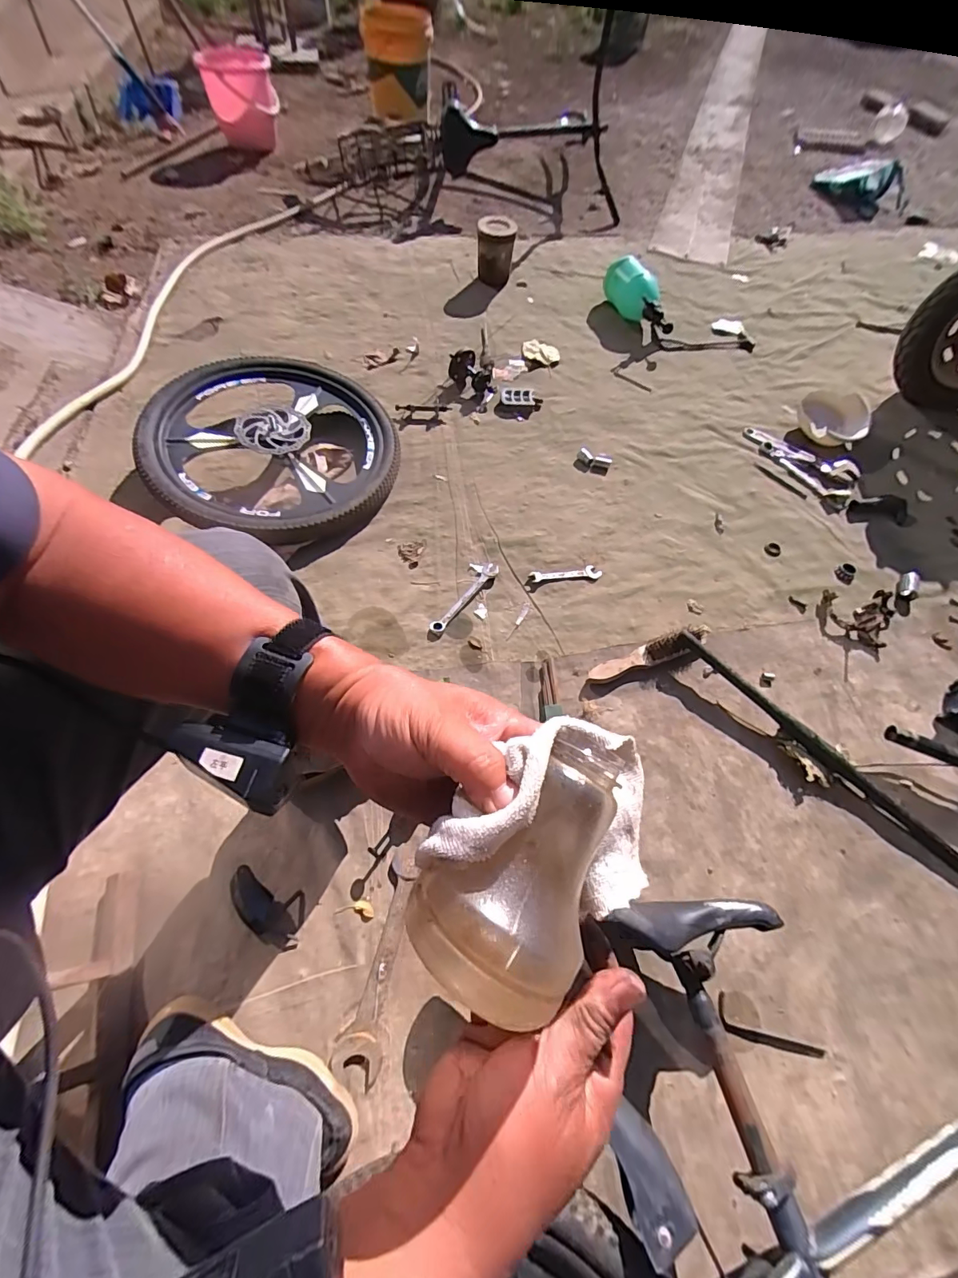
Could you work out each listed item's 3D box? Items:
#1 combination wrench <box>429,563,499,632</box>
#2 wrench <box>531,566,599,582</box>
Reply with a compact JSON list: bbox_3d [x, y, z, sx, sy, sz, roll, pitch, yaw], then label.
[{"bbox_3d":[-0.028,-0.083,0.940,0.030,0.018,0.198,33,68,17],"label":"combination wrench"},{"bbox_3d":[0.186,-0.141,0.984,0.153,0.008,0.031,-5,62,-2],"label":"wrench"}]

